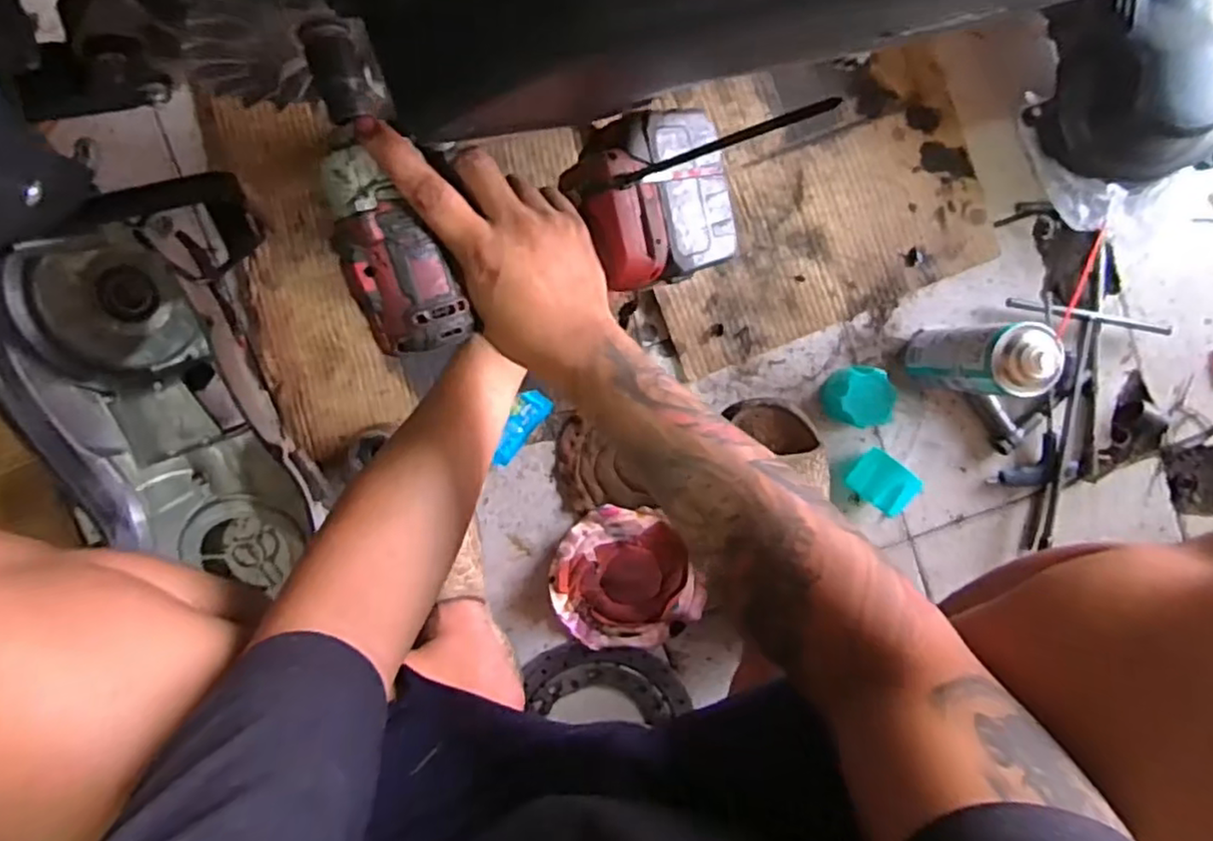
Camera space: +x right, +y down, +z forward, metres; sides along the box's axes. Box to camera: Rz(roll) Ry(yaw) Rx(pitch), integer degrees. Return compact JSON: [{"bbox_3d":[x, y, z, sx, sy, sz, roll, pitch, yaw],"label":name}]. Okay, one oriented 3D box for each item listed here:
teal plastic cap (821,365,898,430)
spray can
[{"bbox_3d":[0.264,-0.026,0.696,0.063,0.054,0.061,0,96,-2],"label":"teal plastic cap"},{"bbox_3d":[0.349,-0.059,0.639,0.056,0.182,0.066,1,96,-2],"label":"spray can"}]

